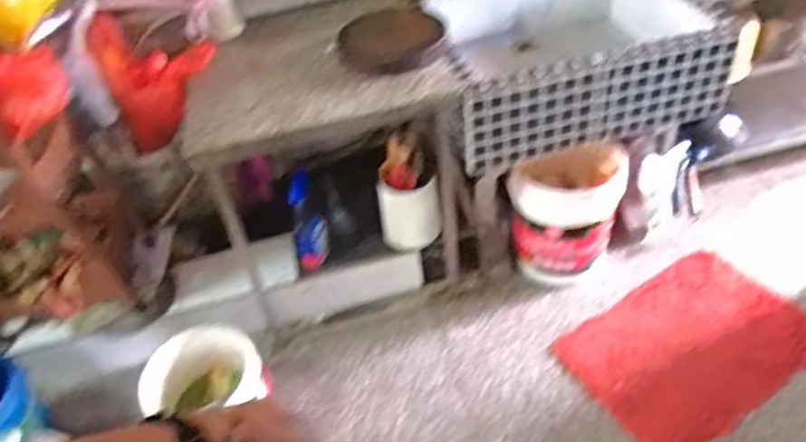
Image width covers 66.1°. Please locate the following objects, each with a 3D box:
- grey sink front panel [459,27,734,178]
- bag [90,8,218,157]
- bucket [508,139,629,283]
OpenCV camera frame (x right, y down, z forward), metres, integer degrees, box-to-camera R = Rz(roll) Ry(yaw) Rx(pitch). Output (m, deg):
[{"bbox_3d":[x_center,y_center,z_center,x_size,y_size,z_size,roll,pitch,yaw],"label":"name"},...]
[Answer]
[{"bbox_3d":[0.457,-0.270,1.427,0.649,0.232,0.020,-16,44,-7],"label":"grey sink front panel"},{"bbox_3d":[-0.596,-0.345,1.497,0.239,0.303,0.188,5,45,14],"label":"bag"},{"bbox_3d":[0.461,-0.034,1.766,0.276,0.412,0.264,-3,45,3],"label":"bucket"}]

